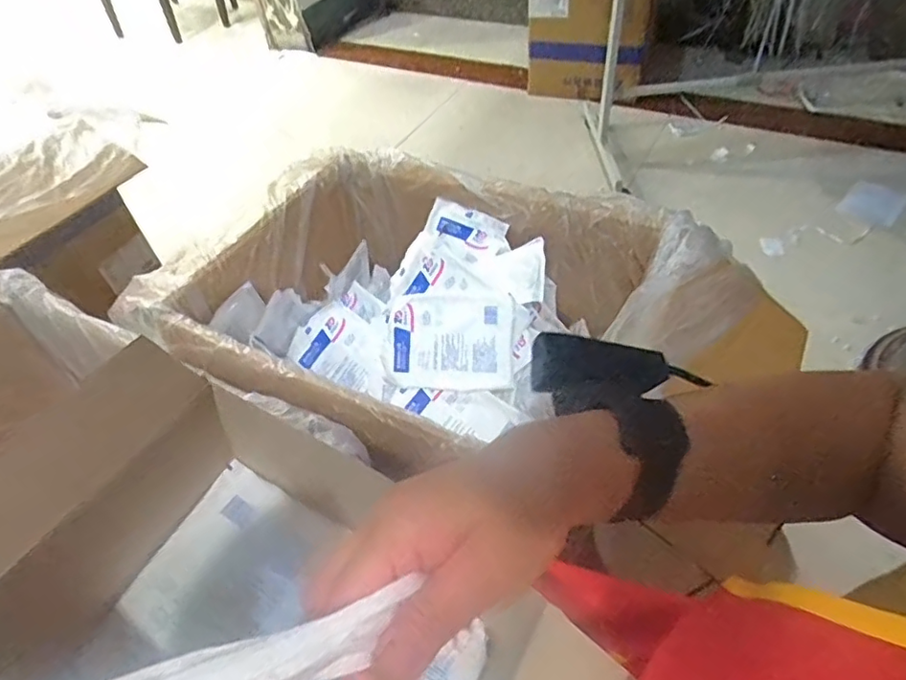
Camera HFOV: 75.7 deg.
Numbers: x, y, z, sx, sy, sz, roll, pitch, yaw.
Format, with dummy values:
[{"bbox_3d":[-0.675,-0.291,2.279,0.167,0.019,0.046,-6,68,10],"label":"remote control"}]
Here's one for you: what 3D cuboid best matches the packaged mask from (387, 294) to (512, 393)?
[{"bbox_3d":[-0.006,0.004,0.778,0.173,0.125,0.010,1,2,16],"label":"packaged mask"}]

